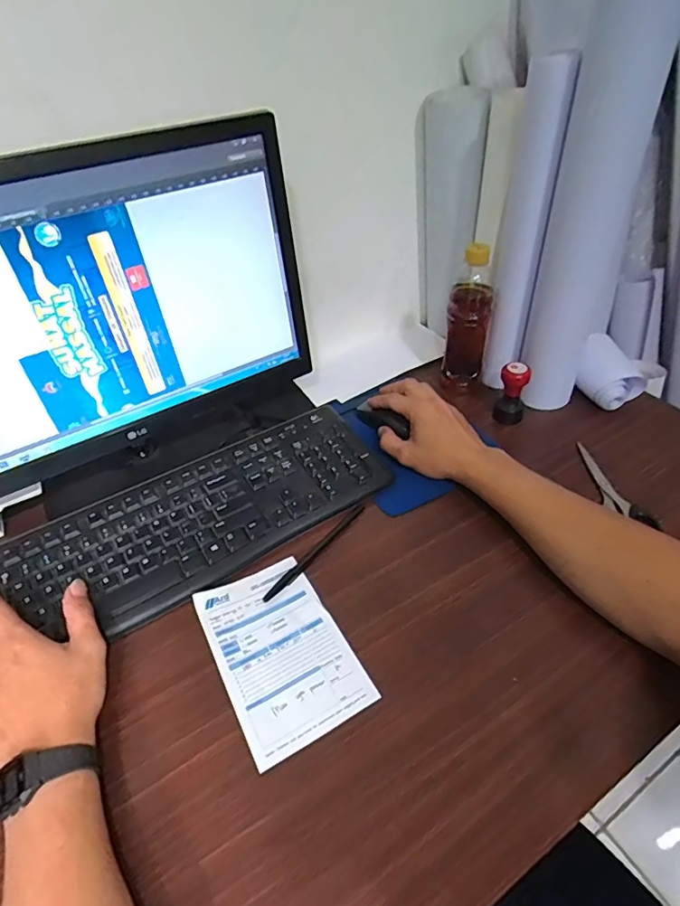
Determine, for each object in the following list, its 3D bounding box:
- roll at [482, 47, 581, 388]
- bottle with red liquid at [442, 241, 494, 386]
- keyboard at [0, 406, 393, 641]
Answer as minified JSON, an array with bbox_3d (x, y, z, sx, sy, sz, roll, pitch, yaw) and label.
[{"bbox_3d":[0.211,-0.239,0.589,0.047,0.345,0.059,6,44,11],"label":"roll"},{"bbox_3d":[0.169,-0.179,0.659,0.053,0.180,0.054,11,45,15],"label":"bottle with red liquid"},{"bbox_3d":[-0.156,0.070,0.530,0.427,0.021,0.159,-22,46,-19],"label":"keyboard"}]

